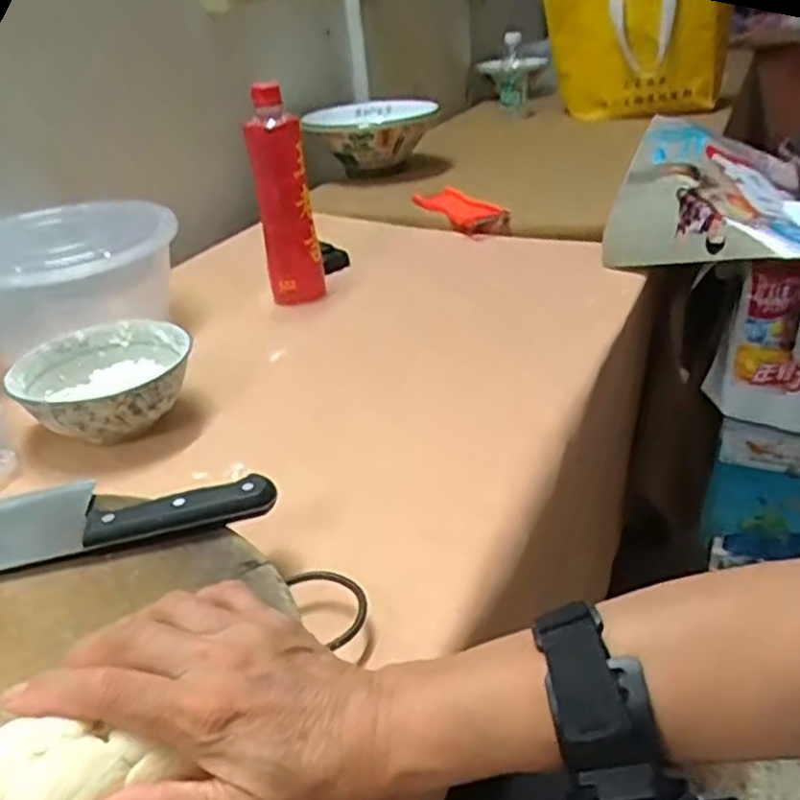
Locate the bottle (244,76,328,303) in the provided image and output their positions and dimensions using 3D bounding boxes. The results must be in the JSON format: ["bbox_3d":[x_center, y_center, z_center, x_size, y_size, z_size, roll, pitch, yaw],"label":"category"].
[{"bbox_3d":[-0.127,-0.220,0.838,0.057,0.226,0.046,-14,30,-12],"label":"bottle"}]

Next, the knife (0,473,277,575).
[{"bbox_3d":[-0.226,0.076,0.465,0.291,0.018,0.072,-11,30,-7],"label":"knife"}]

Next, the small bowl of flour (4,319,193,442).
[{"bbox_3d":[-0.250,-0.007,0.657,0.136,0.065,0.142,-5,29,3],"label":"small bowl of flour"}]

